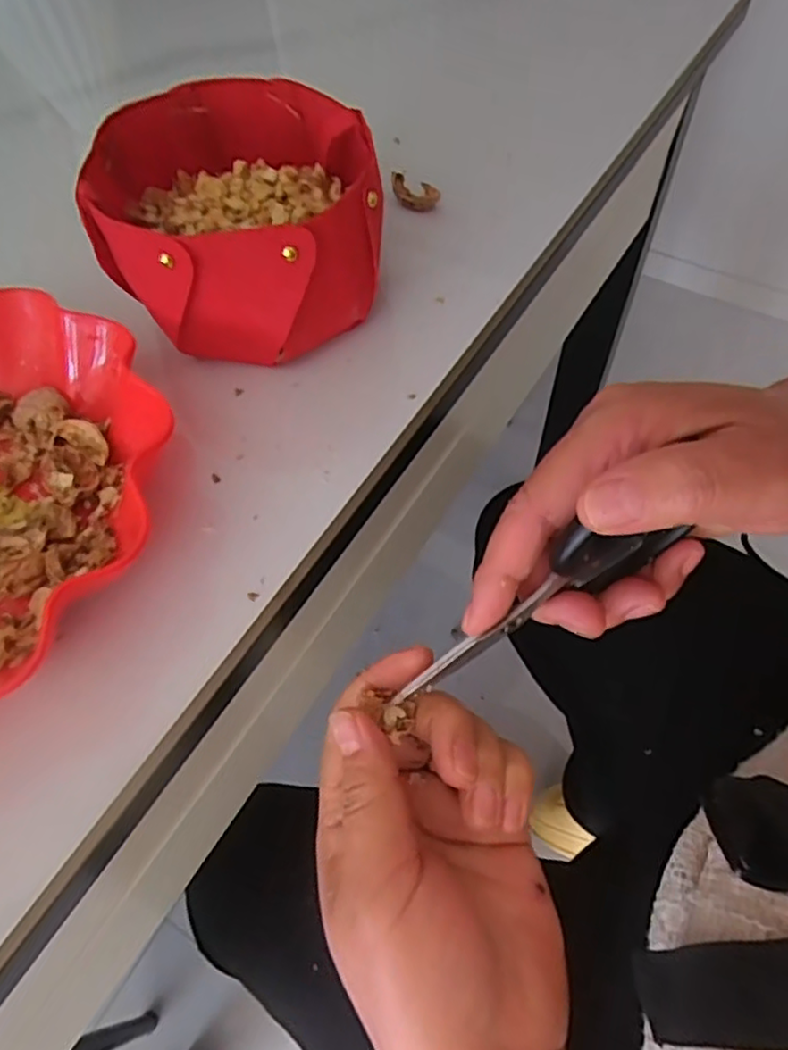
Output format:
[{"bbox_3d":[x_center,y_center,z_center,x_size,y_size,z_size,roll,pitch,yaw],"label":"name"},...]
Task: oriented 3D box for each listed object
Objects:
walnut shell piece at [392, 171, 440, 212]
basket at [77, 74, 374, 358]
[{"bbox_3d":[0.010,-0.169,0.331,0.027,0.011,0.010,34,67,22],"label":"walnut shell piece"},{"bbox_3d":[-0.064,-0.127,0.272,0.112,0.057,0.111,-2,59,3],"label":"basket"}]

